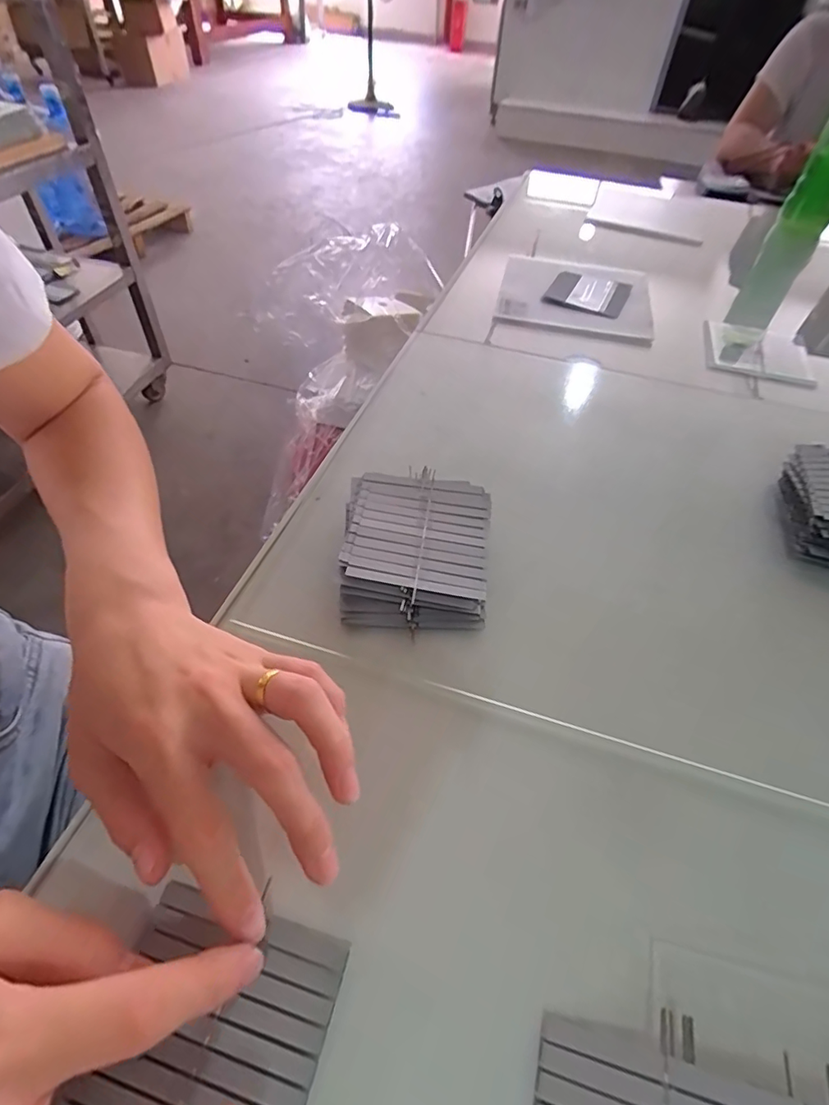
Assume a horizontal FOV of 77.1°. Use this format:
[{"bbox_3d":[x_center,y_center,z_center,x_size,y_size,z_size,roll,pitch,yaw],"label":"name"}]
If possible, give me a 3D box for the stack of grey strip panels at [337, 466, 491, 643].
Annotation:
[{"bbox_3d":[0.000,-0.002,0.314,0.085,0.023,0.105,6,50,1],"label":"stack of grey strip panels"}]

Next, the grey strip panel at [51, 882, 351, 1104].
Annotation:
[{"bbox_3d":[-0.072,0.172,0.181,0.075,0.006,0.079,13,50,7],"label":"grey strip panel"}]

